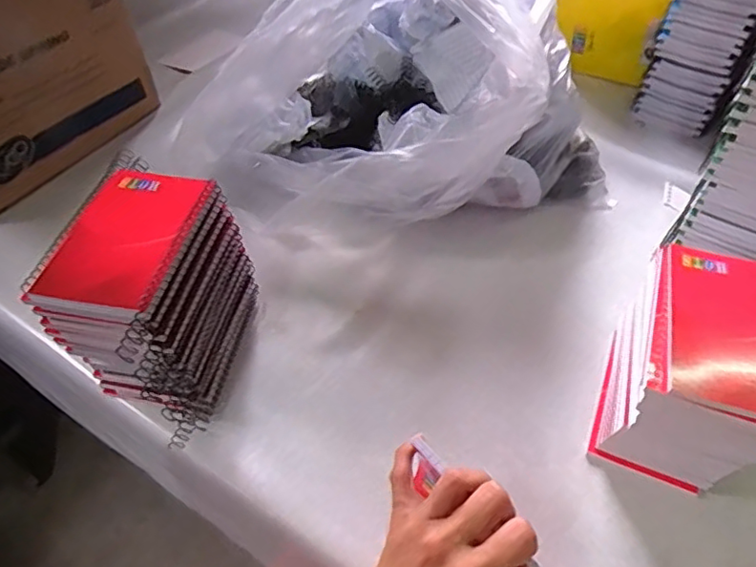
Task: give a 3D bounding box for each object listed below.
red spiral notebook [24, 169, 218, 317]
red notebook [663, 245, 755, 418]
[{"bbox_3d":[-0.177,-0.035,0.406,0.085,0.010,0.130,7,49,8],"label":"red spiral notebook"},{"bbox_3d":[0.232,0.029,0.372,0.081,0.009,0.133,13,50,13],"label":"red notebook"}]

